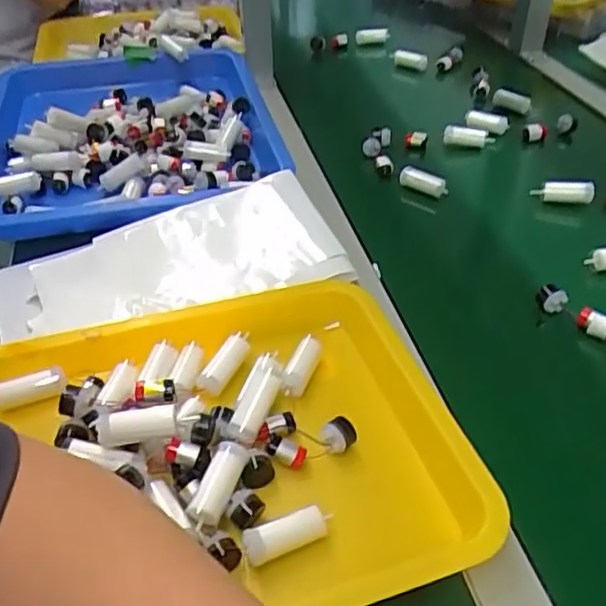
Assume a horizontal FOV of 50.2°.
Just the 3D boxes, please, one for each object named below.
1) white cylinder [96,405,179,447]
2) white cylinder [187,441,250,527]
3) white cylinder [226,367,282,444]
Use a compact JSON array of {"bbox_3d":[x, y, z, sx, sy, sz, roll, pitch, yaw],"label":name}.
[{"bbox_3d":[-0.105,0.079,0.412,0.050,0.023,0.018,-3,37,-2],"label":"white cylinder"},{"bbox_3d":[-0.051,0.109,0.399,0.019,0.017,0.058,13,39,18],"label":"white cylinder"},{"bbox_3d":[-0.033,0.068,0.435,0.021,0.017,0.053,23,78,25],"label":"white cylinder"}]

